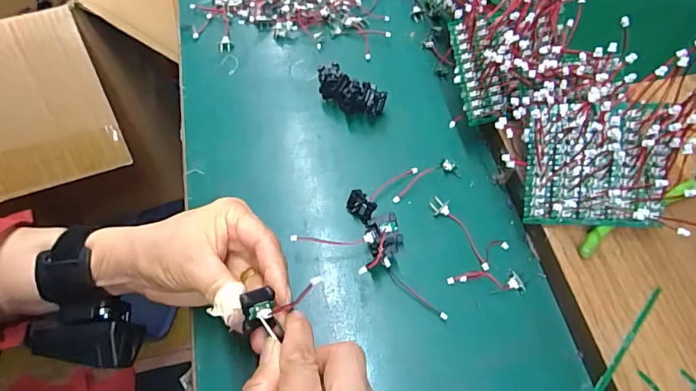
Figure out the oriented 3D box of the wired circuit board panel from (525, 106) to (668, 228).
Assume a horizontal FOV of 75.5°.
[{"bbox_3d":[0.164,-0.018,0.298,0.082,0.082,0.008,1,17,13],"label":"wired circuit board panel"}]

